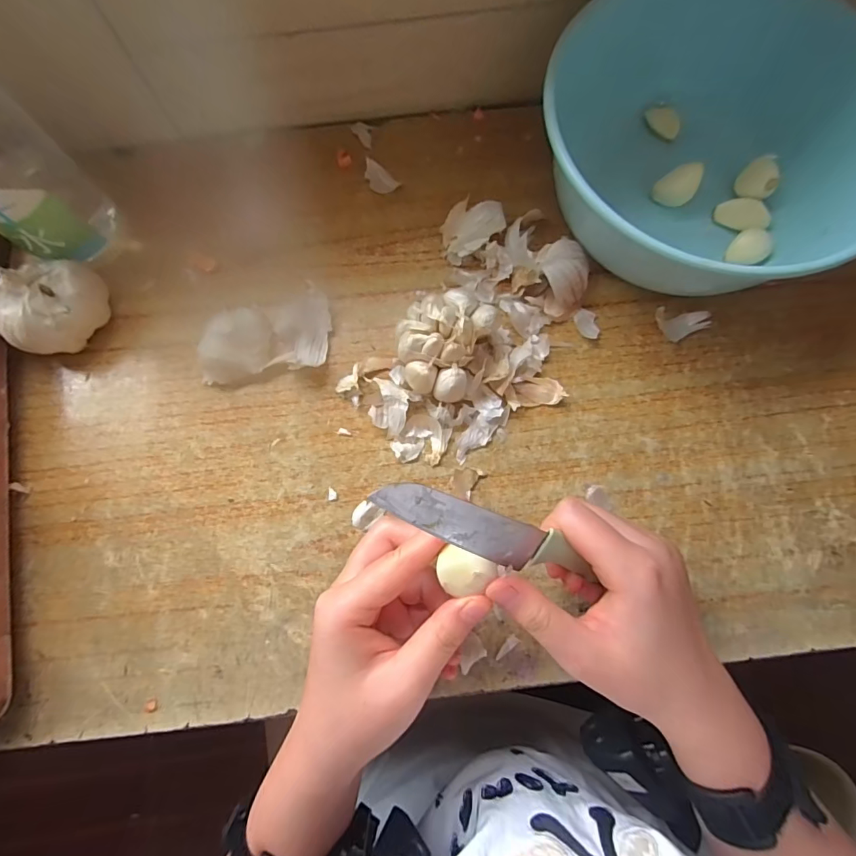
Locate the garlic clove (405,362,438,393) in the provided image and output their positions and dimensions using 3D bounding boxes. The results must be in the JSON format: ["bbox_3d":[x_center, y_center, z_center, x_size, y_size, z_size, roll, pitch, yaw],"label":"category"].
[{"bbox_3d":[-0.005,-0.029,0.276,0.019,0.022,0.016,12,79,3],"label":"garlic clove"}]

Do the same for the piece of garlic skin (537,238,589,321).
[{"bbox_3d":[0.086,-0.095,0.292,0.027,0.023,0.045,-11,79,-1],"label":"piece of garlic skin"}]

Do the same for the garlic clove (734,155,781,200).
[{"bbox_3d":[0.211,-0.158,0.289,0.021,0.016,0.020,0,79,1],"label":"garlic clove"}]

